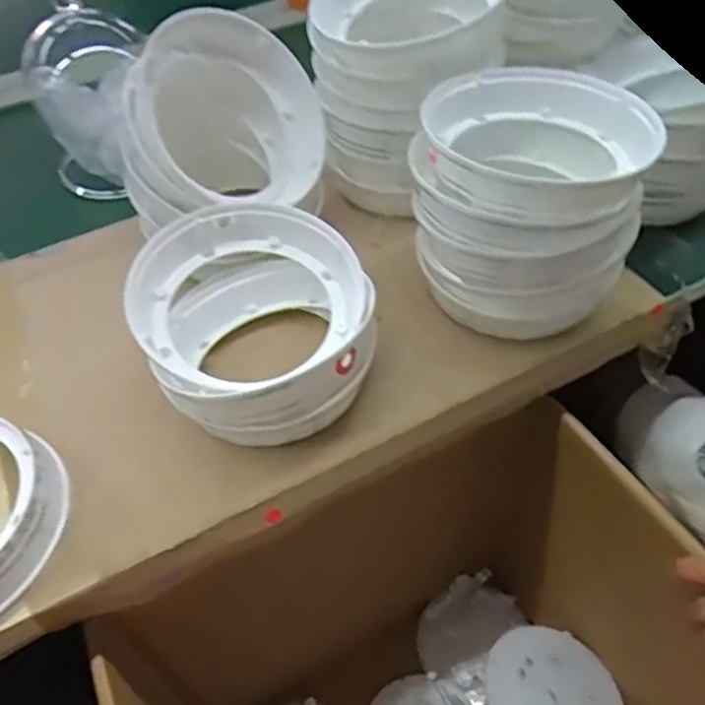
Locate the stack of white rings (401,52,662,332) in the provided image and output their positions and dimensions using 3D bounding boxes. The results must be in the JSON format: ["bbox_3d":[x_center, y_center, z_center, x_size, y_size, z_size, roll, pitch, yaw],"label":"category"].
[{"bbox_3d":[0.122,-0.101,0.496,0.153,0.146,0.153,7,52,10],"label":"stack of white rings"}]

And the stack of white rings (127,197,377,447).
[{"bbox_3d":[-0.064,-0.016,0.469,0.150,0.102,0.159,-34,56,-21],"label":"stack of white rings"}]

